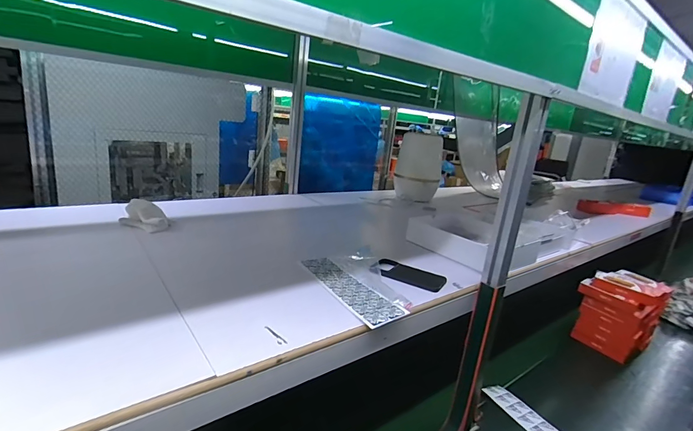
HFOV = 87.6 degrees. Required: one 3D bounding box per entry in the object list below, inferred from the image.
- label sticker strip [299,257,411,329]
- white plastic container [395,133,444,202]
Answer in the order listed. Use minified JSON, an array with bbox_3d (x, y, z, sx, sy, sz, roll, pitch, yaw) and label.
[{"bbox_3d":[-0.003,0.145,0.748,0.082,0.007,0.301,-9,19,-31],"label":"label sticker strip"},{"bbox_3d":[0.328,-0.215,1.661,0.206,0.300,0.167,10,16,11],"label":"white plastic container"}]

